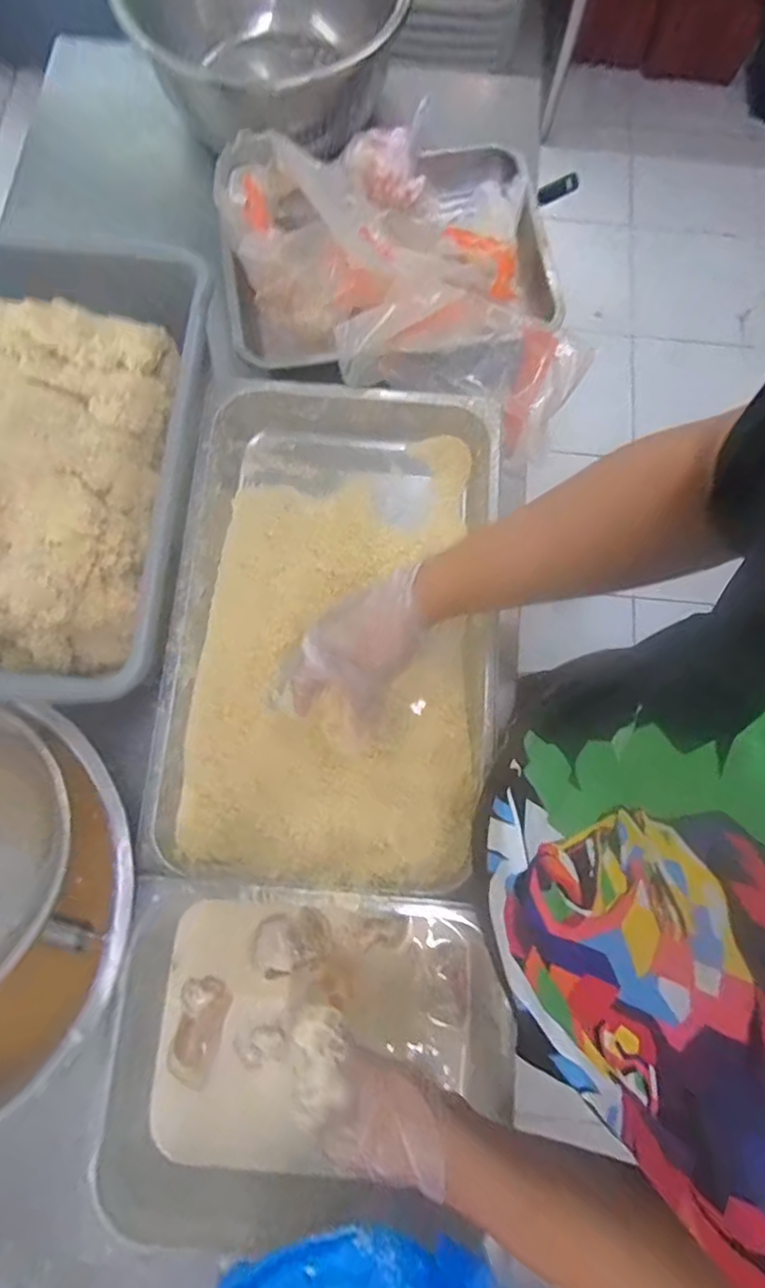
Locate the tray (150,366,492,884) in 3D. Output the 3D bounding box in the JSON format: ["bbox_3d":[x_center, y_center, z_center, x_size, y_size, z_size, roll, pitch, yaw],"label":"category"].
[{"bbox_3d":[-0.048,-0.025,0.613,0.314,0.066,0.510,6,77,0],"label":"tray"}]

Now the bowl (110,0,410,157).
[{"bbox_3d":[-0.140,-0.775,0.747,0.334,0.149,0.293,-12,78,-5],"label":"bowl"}]

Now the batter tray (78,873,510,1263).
[{"bbox_3d":[-0.062,0.340,0.496,0.307,0.086,0.253,4,77,-1],"label":"batter tray"}]

